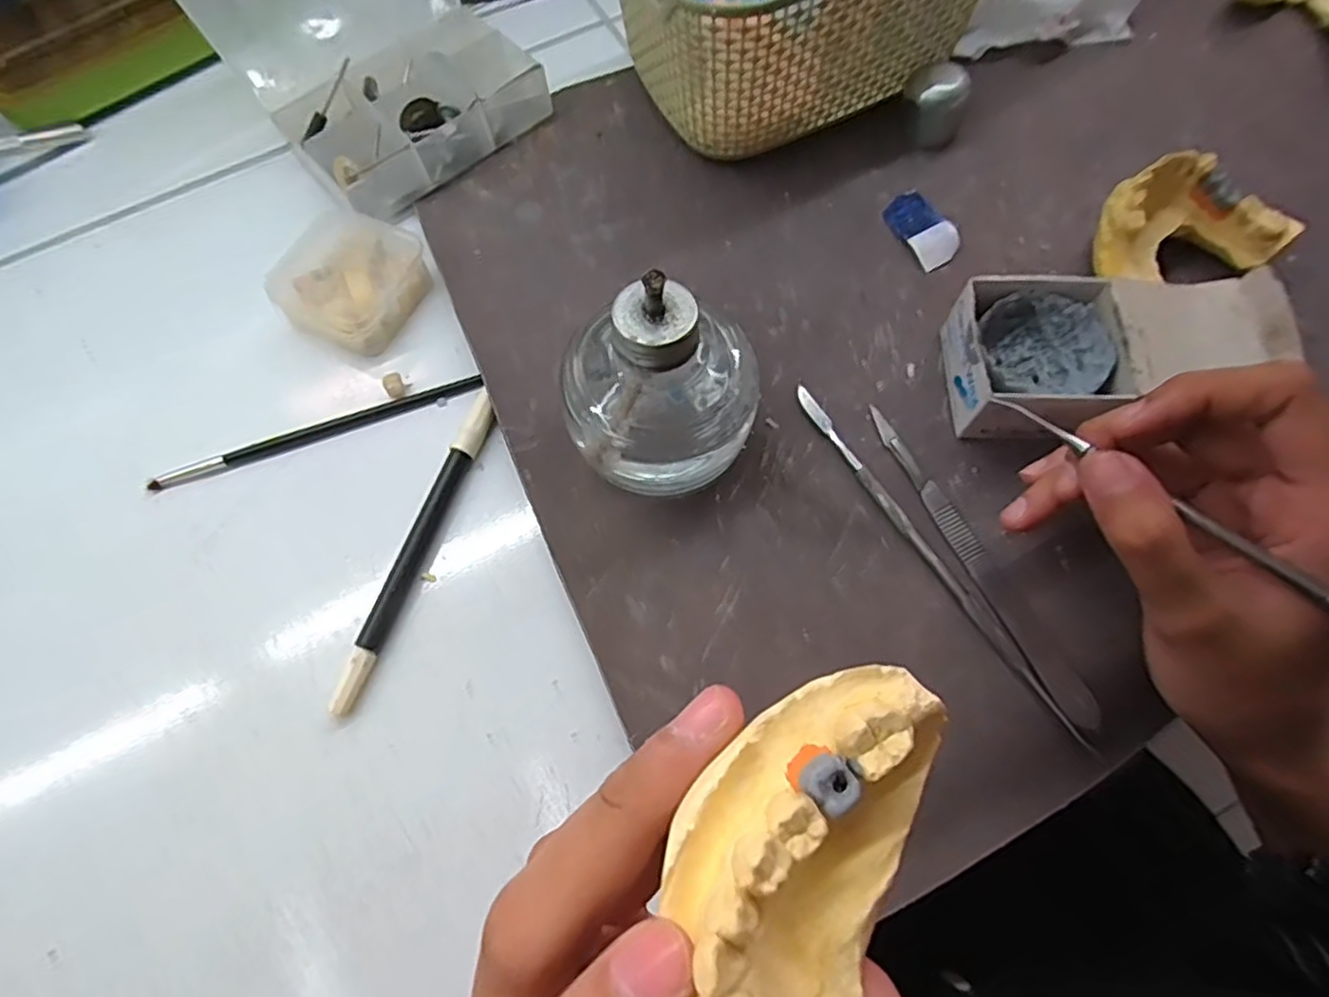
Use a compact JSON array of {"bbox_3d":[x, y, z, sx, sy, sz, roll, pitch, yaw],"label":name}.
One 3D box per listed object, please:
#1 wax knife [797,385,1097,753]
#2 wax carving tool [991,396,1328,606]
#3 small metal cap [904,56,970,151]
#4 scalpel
[{"bbox_3d":[0.102,0.020,0.264,0.006,0.005,0.166,-31,74,-10],"label":"wax knife"},{"bbox_3d":[0.166,0.012,0.200,0.004,0.005,0.153,-43,67,-14],"label":"wax carving tool"},{"bbox_3d":[0.131,-0.192,0.331,0.022,0.029,0.027,-15,71,-5],"label":"small metal cap"},{"bbox_3d":[0.120,0.023,0.263,0.014,0.004,0.137,-26,73,-9],"label":"scalpel"}]

